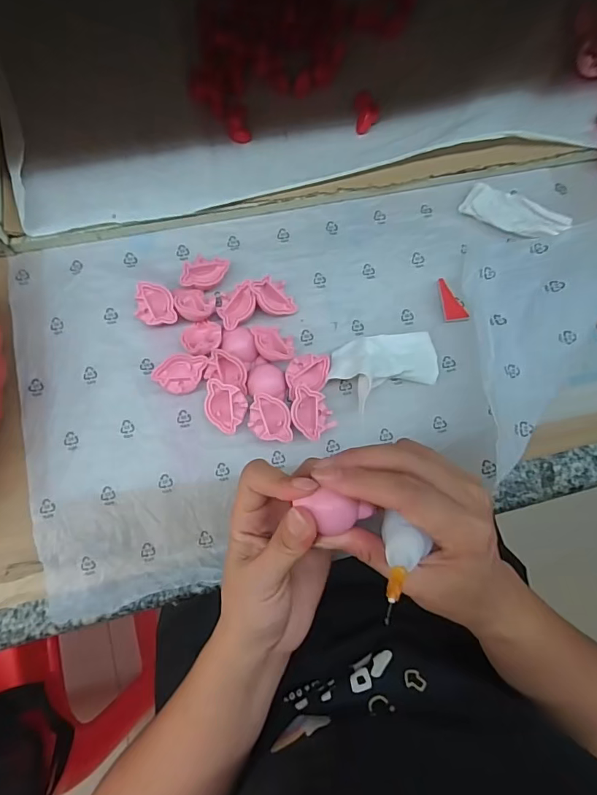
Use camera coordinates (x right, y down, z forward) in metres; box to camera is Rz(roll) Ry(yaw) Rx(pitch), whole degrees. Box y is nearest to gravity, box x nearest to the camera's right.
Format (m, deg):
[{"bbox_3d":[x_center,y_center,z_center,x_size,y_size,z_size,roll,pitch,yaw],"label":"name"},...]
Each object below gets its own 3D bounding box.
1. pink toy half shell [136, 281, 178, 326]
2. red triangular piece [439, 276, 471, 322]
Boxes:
[{"bbox_3d":[-0.100,-0.066,0.329,0.029,0.011,0.030,1,79,0],"label":"pink toy half shell"},{"bbox_3d":[0.109,-0.070,0.339,0.015,0.004,0.035,-30,77,11],"label":"red triangular piece"}]

